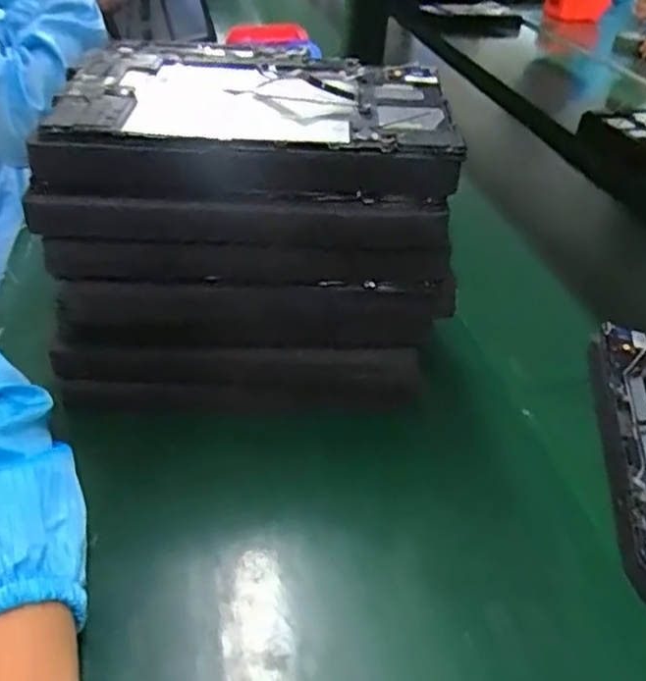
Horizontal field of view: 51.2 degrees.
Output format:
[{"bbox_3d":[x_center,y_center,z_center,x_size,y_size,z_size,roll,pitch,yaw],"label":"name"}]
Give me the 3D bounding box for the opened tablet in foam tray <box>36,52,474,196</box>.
[{"bbox_3d":[-0.044,-0.146,0.449,0.251,0.043,0.174,1,34,-5],"label":"opened tablet in foam tray"}]

